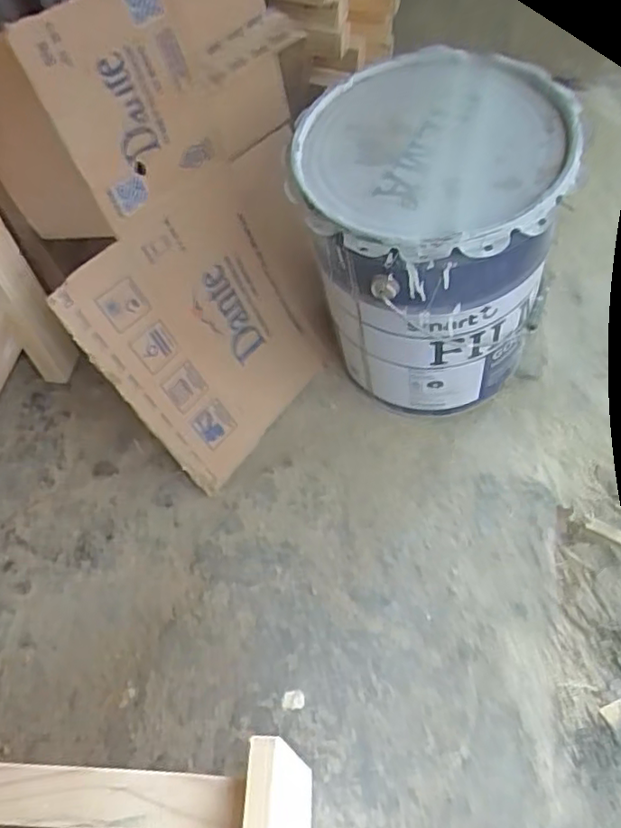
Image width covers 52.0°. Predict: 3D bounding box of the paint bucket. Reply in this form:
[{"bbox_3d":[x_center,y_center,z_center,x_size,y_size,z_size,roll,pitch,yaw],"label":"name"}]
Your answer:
[{"bbox_3d":[0.134,-0.206,0.822,0.285,0.361,0.307,3,59,4],"label":"paint bucket"}]

